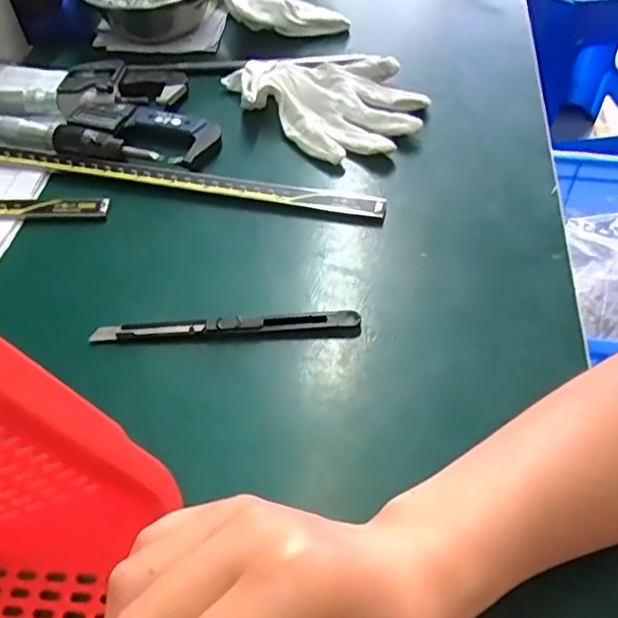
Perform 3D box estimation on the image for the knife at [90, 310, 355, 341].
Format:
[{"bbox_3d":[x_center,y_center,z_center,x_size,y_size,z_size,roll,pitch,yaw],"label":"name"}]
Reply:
[{"bbox_3d":[-0.047,0.009,0.349,0.149,0.009,0.009,-2,51,0],"label":"knife"}]

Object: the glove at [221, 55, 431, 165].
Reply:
[{"bbox_3d":[0.015,-0.162,0.470,0.144,0.028,0.103,28,57,22],"label":"glove"}]

